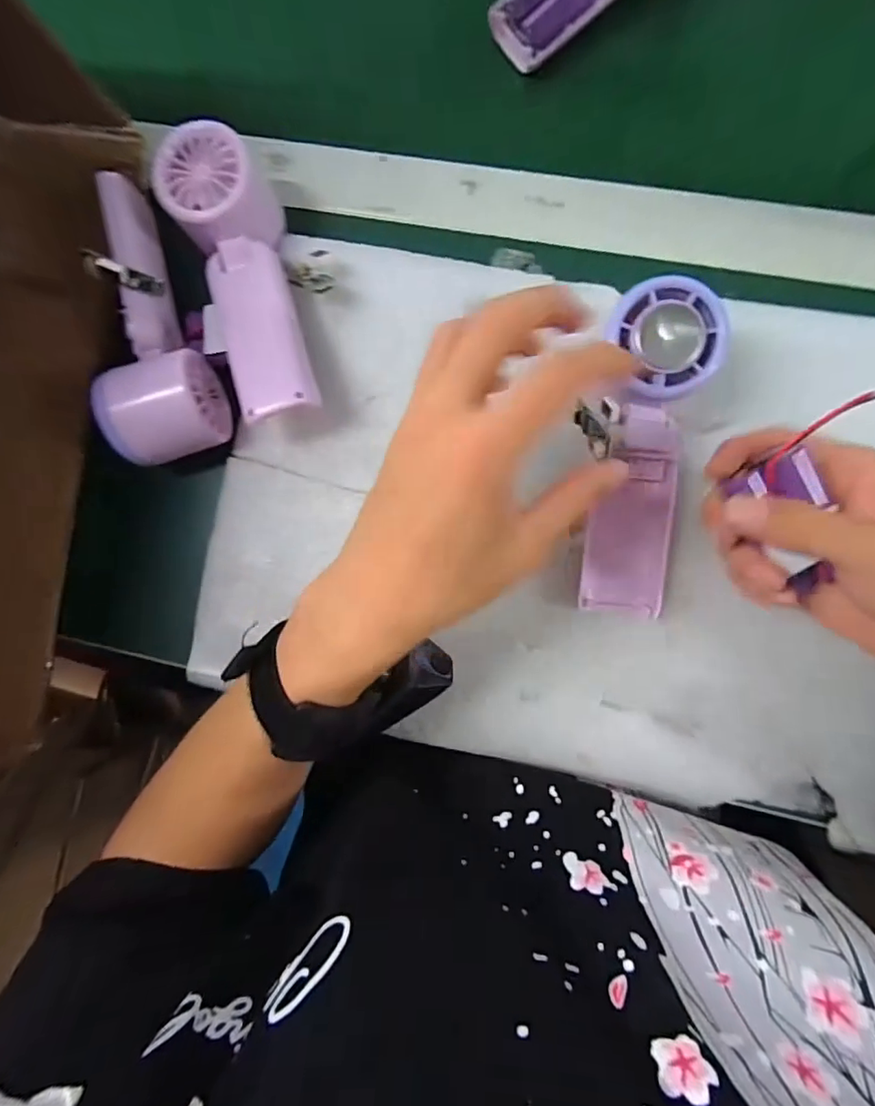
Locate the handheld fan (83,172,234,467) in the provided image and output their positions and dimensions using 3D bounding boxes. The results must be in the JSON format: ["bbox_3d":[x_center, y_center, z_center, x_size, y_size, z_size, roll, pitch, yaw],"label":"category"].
[{"bbox_3d":[-0.176,-0.134,0.304,0.059,0.045,0.167,-22,90,8],"label":"handheld fan"}]

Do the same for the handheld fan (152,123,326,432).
[{"bbox_3d":[-0.106,-0.154,0.302,0.053,0.040,0.162,-19,91,8],"label":"handheld fan"}]

